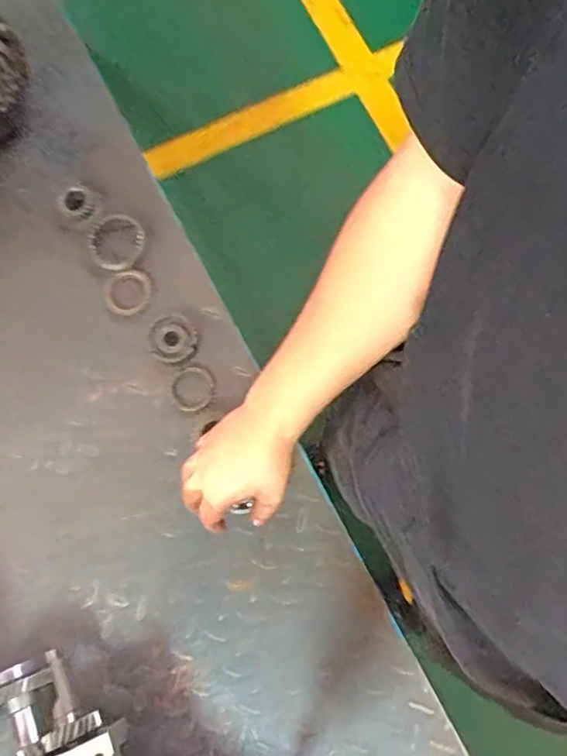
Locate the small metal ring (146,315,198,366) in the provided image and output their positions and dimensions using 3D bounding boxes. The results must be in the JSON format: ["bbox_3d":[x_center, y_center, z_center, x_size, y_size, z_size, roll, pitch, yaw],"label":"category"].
[{"bbox_3d":[-0.126,-0.043,0.663,0.054,0.016,0.055,0,78,2],"label":"small metal ring"}]

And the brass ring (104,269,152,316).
[{"bbox_3d":[-0.185,-0.102,0.688,0.058,0.014,0.050,-38,80,-6],"label":"brass ring"}]

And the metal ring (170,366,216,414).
[{"bbox_3d":[-0.103,0.013,0.658,0.051,0.004,0.051,0,78,2],"label":"metal ring"}]

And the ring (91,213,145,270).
[{"bbox_3d":[-0.198,-0.162,0.688,0.067,0.014,0.065,-1,82,10],"label":"ring"}]

